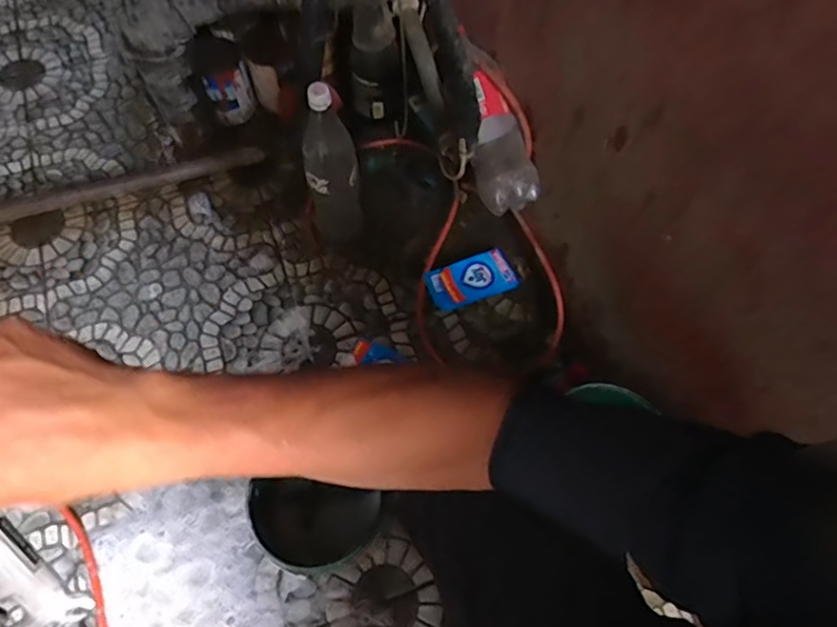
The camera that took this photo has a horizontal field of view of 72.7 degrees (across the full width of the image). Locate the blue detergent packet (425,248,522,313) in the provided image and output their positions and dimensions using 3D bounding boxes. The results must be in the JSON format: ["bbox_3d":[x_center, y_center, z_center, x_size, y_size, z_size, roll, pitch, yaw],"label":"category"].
[{"bbox_3d":[0.094,-0.059,1.010,0.161,0.038,0.081,-23,68,-13],"label":"blue detergent packet"}]

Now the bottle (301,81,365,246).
[{"bbox_3d":[-0.142,-0.243,0.929,0.089,0.332,0.103,-4,65,-5],"label":"bottle"}]

